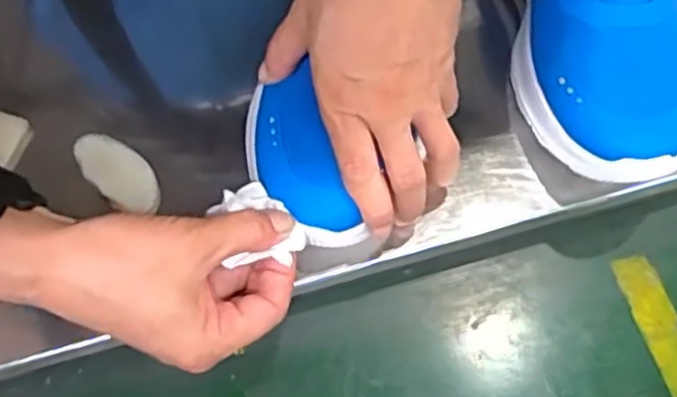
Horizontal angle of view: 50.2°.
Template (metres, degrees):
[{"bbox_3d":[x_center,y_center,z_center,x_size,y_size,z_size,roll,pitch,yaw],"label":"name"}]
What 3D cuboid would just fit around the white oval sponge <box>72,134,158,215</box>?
[{"bbox_3d":[-0.122,-0.014,0.398,0.057,0.010,0.027,38,73,18],"label":"white oval sponge"}]

